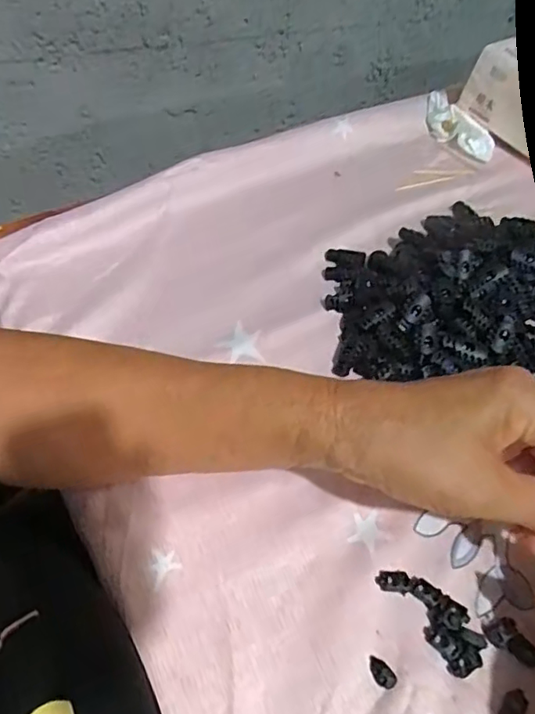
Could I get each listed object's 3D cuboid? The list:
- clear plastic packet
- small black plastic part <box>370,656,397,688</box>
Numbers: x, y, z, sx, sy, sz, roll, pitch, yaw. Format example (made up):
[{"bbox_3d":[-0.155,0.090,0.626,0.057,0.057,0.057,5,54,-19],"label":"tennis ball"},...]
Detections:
[{"bbox_3d":[0.181,-0.219,0.542,0.038,0.016,0.086,-33,74,-23],"label":"clear plastic packet"},{"bbox_3d":[0.055,0.150,0.270,0.009,0.004,0.015,-28,60,-20],"label":"small black plastic part"}]

